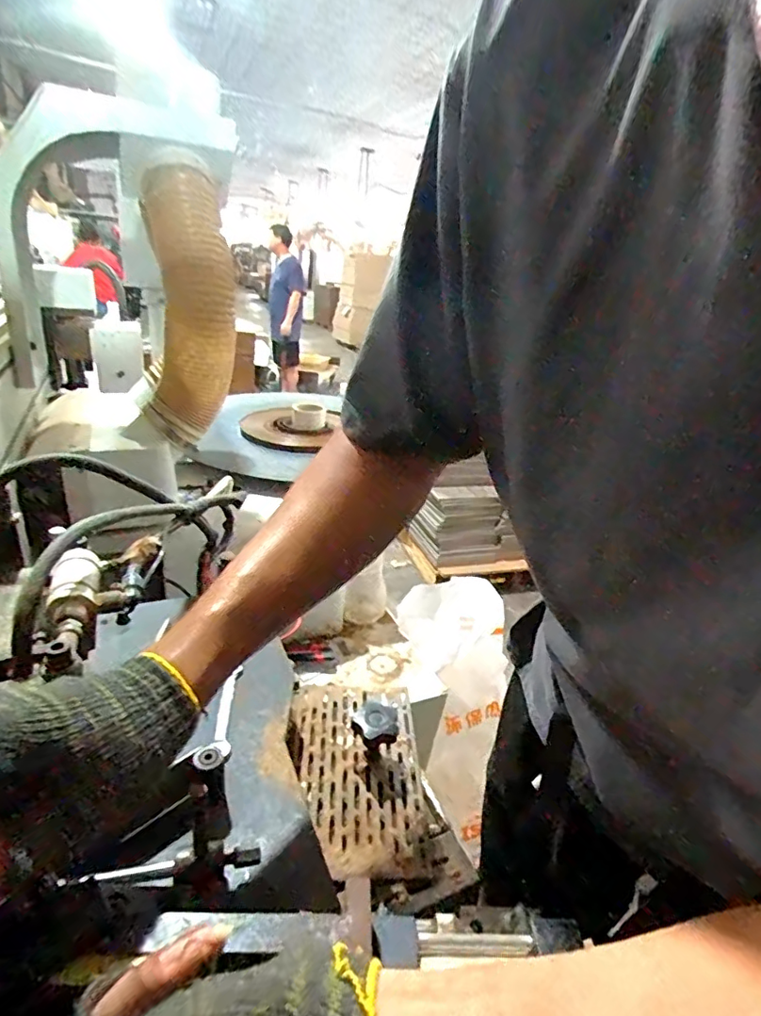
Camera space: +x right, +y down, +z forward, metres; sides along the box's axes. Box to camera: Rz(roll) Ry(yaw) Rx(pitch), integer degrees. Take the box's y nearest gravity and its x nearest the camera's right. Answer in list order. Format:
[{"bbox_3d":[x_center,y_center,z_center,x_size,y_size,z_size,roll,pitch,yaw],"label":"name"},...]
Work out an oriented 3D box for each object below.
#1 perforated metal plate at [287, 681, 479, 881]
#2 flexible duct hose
[{"bbox_3d":[-0.016,0.269,0.544,0.136,0.011,0.231,-2,28,-16],"label":"perforated metal plate"},{"bbox_3d":[-0.311,-0.315,0.861,0.145,0.393,0.126,0,24,-13],"label":"flexible duct hose"}]

